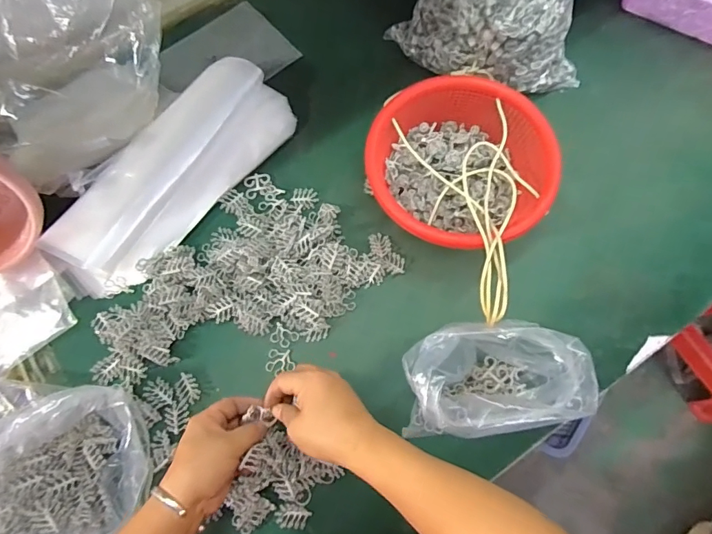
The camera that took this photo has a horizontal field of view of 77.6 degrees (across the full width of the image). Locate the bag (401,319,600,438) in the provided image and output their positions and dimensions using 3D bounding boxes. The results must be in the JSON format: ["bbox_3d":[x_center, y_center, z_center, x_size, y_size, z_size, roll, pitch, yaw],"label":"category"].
[{"bbox_3d":[0.135,0.114,0.458,0.164,0.135,0.100,-11,73,-2],"label":"bag"}]

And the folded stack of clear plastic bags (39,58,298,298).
[{"bbox_3d":[-0.242,-0.123,0.593,0.123,0.067,0.362,37,77,12],"label":"folded stack of clear plastic bags"}]

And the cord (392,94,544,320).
[{"bbox_3d":[0.130,-0.069,0.502,0.160,0.088,0.298,-2,49,1],"label":"cord"}]

